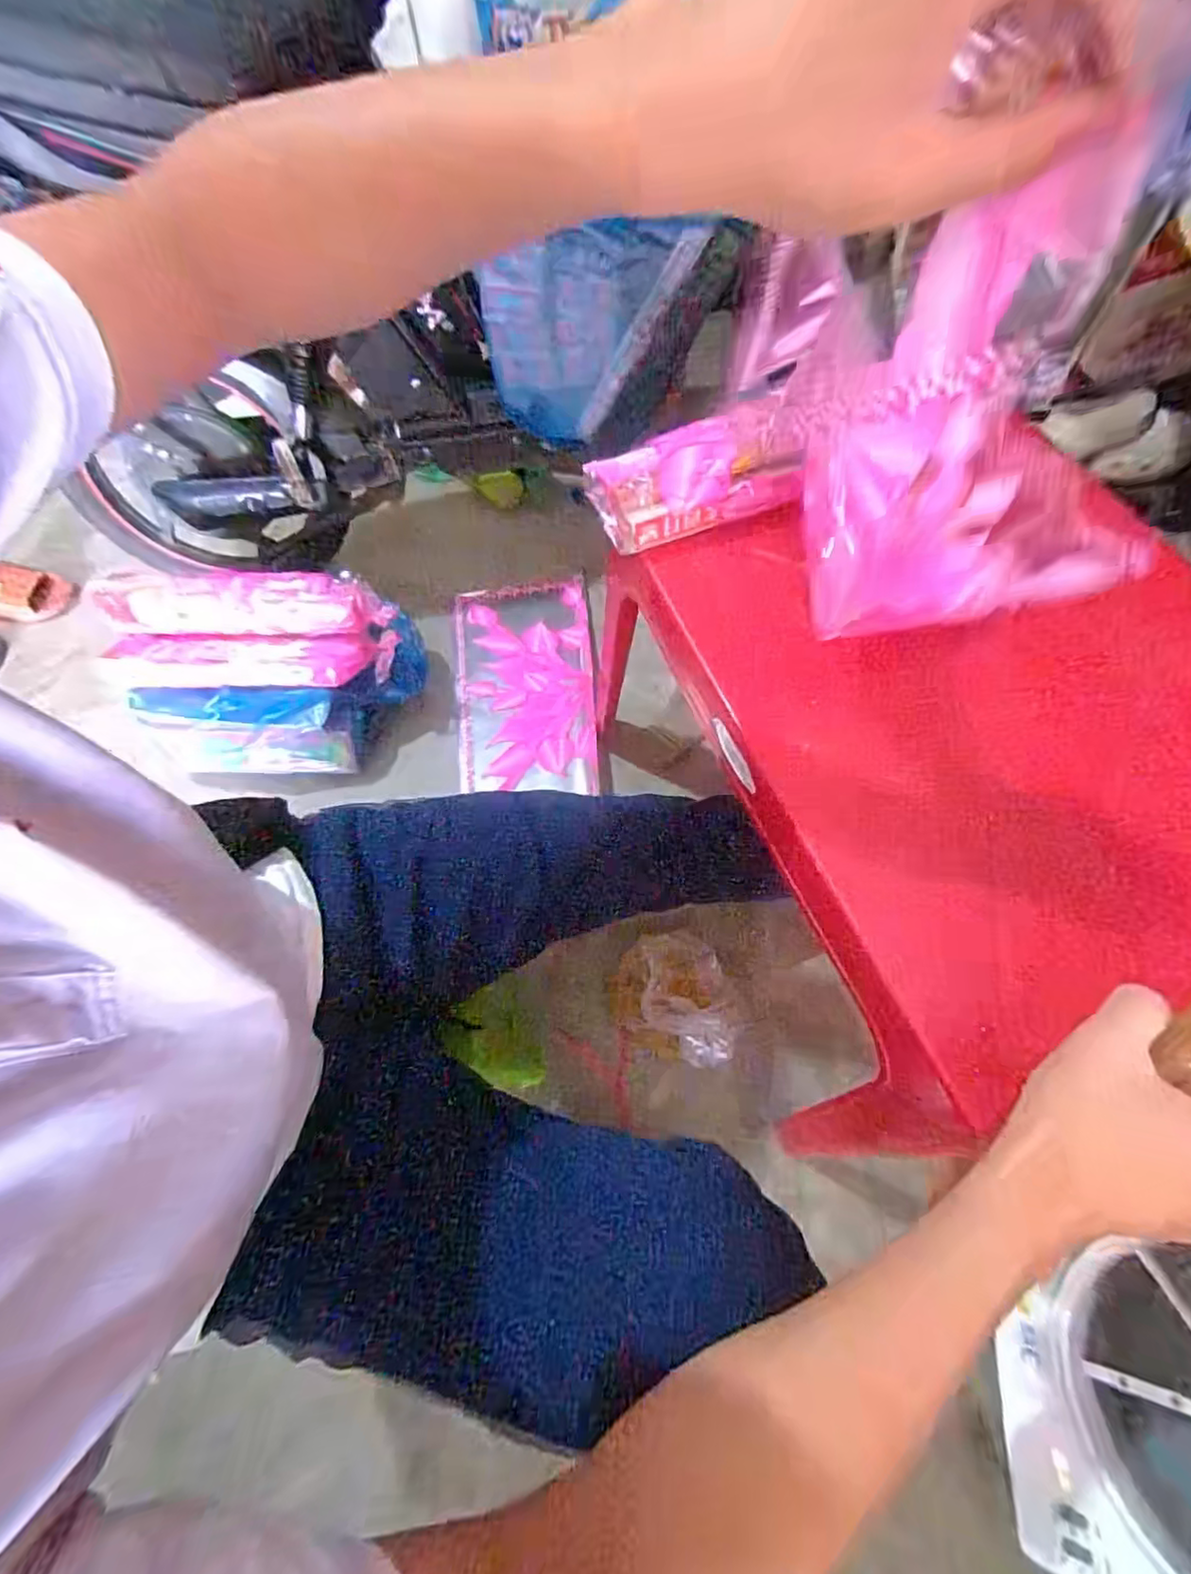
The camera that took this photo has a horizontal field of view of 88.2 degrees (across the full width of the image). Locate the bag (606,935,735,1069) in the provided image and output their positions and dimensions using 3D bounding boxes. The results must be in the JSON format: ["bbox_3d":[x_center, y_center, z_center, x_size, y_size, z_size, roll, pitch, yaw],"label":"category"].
[{"bbox_3d":[0.100,0.282,0.819,0.157,0.036,0.155,0,64,3],"label":"bag"}]

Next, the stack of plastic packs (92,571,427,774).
[{"bbox_3d":[-0.514,-0.175,0.990,0.429,0.285,0.211,-4,64,1],"label":"stack of plastic packs"}]

